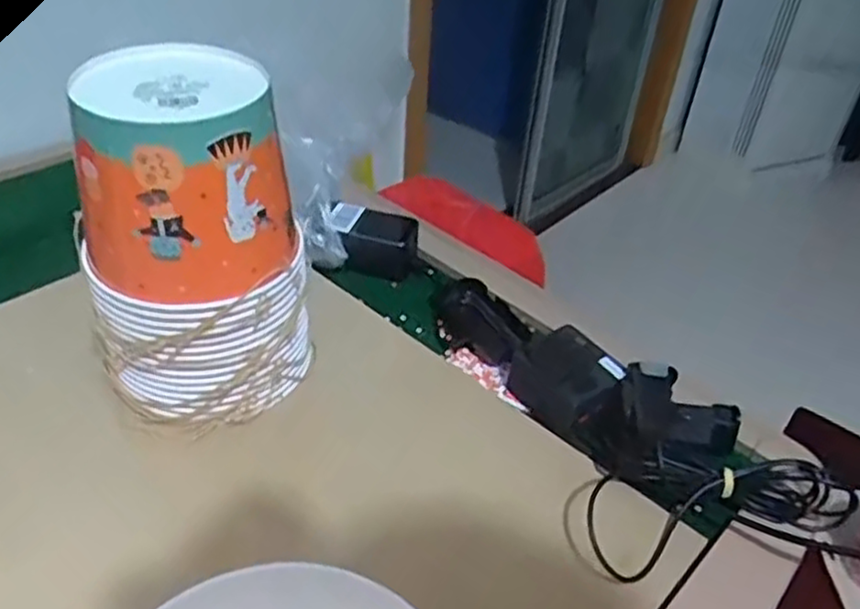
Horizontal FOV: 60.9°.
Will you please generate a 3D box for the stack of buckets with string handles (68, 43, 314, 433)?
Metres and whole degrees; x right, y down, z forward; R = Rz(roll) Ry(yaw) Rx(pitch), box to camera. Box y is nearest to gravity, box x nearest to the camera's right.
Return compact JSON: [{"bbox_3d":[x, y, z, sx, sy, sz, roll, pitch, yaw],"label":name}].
[{"bbox_3d":[-0.185,-0.042,0.557,0.163,0.247,0.137,-14,41,-22],"label":"stack of buckets with string handles"}]

